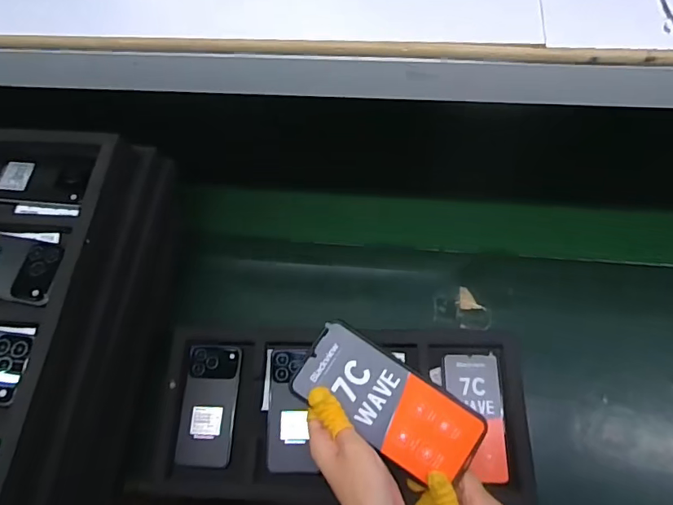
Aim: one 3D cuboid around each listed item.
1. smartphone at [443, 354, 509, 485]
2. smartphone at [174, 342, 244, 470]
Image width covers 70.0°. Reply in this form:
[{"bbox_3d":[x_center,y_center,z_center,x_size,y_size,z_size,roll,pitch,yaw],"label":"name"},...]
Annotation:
[{"bbox_3d":[0.183,0.214,0.631,0.071,0.010,0.157,0,65,4],"label":"smartphone"},{"bbox_3d":[-0.173,0.206,0.657,0.072,0.015,0.156,1,65,4],"label":"smartphone"}]

